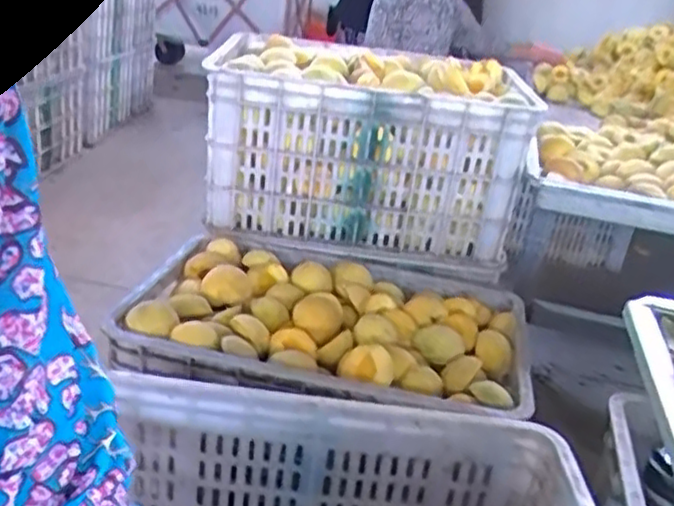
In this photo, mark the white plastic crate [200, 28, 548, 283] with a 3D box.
[{"bbox_3d":[0.056,-0.191,1.260,0.508,0.288,0.347,7,22,0],"label":"white plastic crate"}]

